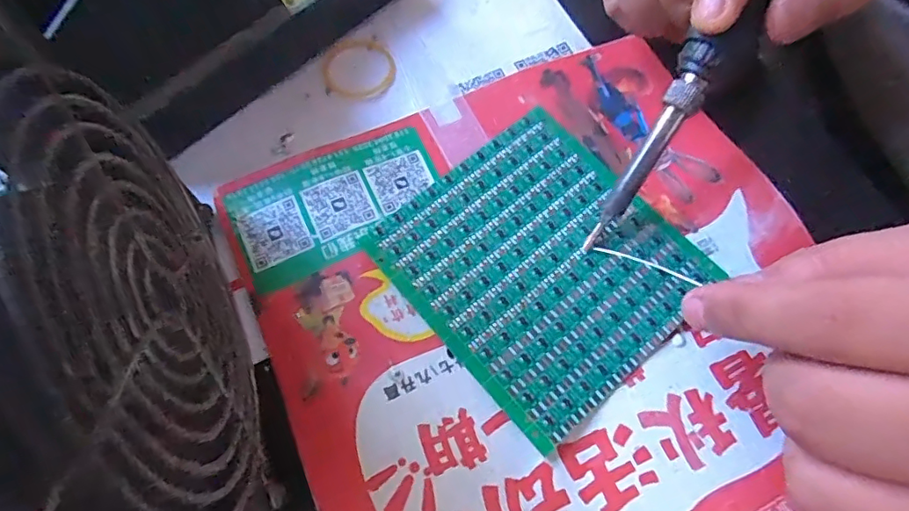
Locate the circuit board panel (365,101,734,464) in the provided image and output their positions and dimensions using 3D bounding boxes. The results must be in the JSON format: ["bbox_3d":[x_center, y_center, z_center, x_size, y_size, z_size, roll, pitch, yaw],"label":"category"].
[{"bbox_3d":[0.032,0.001,0.196,0.092,0.004,0.098,-38,73,-15],"label":"circuit board panel"}]

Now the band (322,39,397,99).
[{"bbox_3d":[-0.043,-0.083,0.235,0.032,0.004,0.032,1,67,-1],"label":"band"}]

